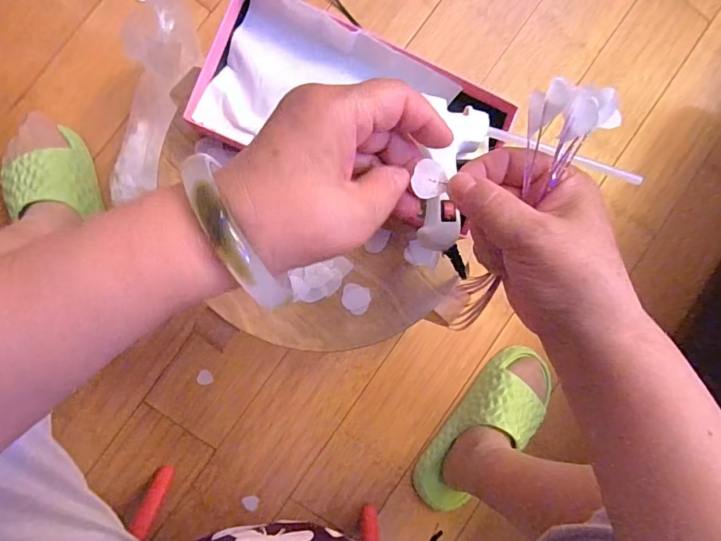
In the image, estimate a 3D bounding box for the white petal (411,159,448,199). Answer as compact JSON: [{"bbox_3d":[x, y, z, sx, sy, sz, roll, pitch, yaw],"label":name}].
[{"bbox_3d":[0.038,-0.049,0.230,0.018,0.004,0.020,-5,106,-23],"label":"white petal"}]

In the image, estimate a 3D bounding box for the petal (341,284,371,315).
[{"bbox_3d":[-0.003,0.023,0.338,0.022,0.004,0.022,17,87,-6],"label":"petal"}]

